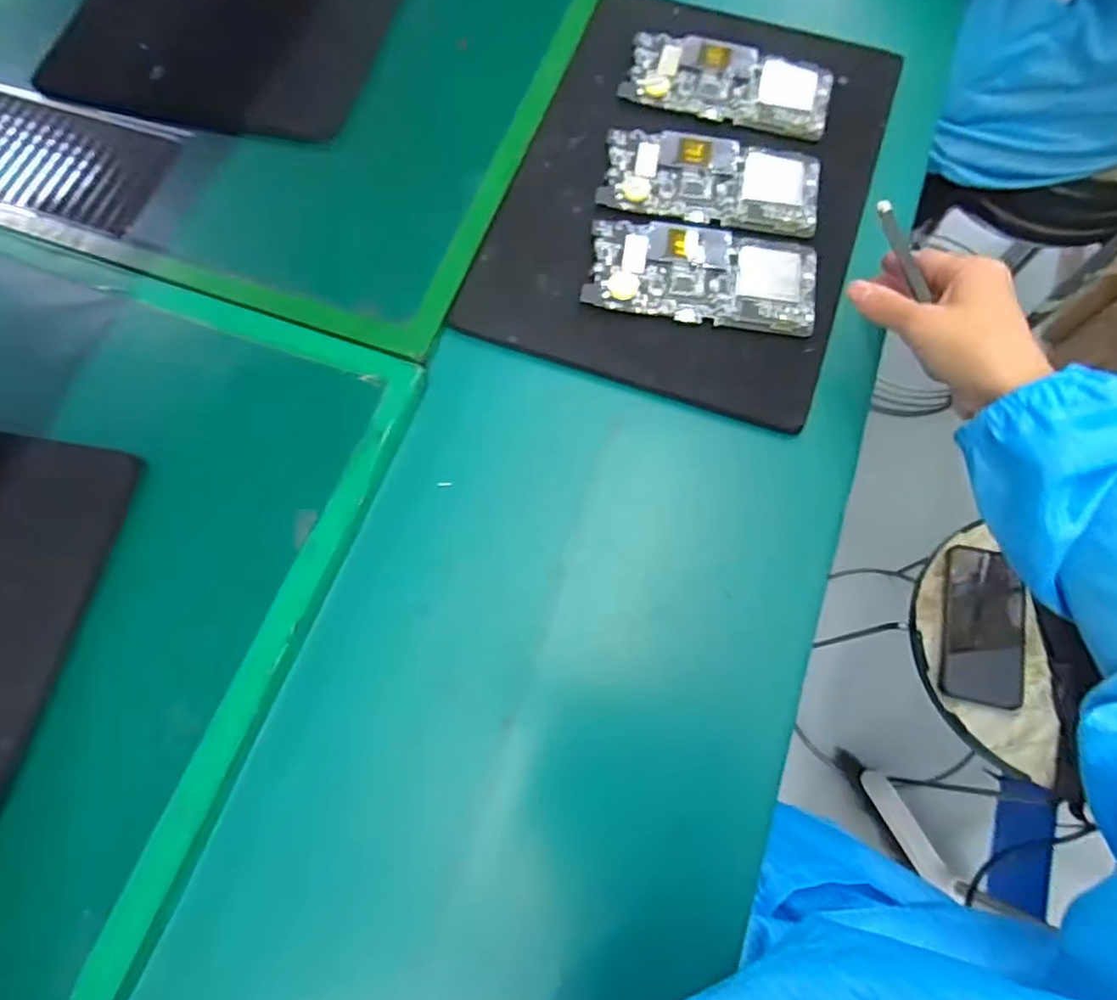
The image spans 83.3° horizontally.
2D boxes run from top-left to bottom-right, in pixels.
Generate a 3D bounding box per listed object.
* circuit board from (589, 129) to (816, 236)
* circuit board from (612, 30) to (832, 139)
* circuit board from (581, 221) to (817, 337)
[{"bbox_3d":[0.110,-0.232,0.455,0.152,0.007,0.075,10,73,2],"label":"circuit board"},{"bbox_3d":[0.132,-0.323,0.485,0.154,0.007,0.076,16,73,4],"label":"circuit board"},{"bbox_3d":[0.099,-0.154,0.435,0.152,0.015,0.071,10,73,2],"label":"circuit board"}]

